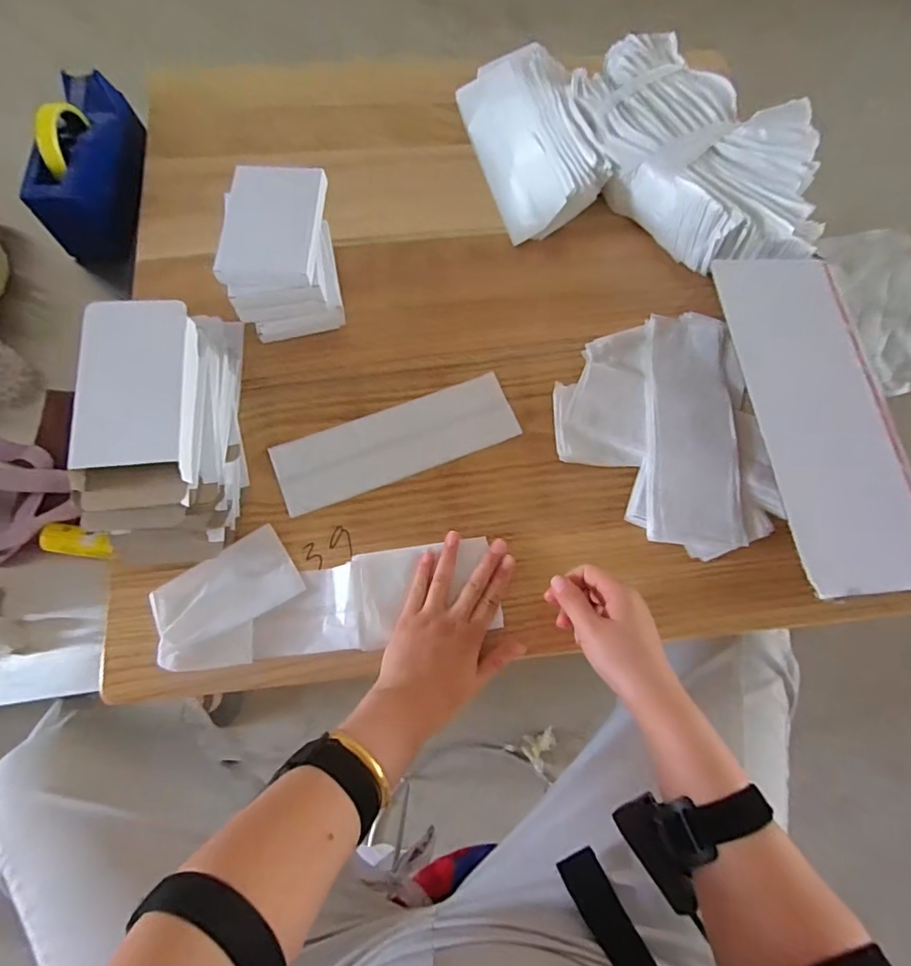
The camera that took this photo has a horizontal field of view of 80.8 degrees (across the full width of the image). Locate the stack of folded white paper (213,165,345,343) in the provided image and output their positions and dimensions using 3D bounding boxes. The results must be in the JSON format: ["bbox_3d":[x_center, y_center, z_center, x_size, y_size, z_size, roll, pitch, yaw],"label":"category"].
[{"bbox_3d":[-0.170,-0.223,0.537,0.099,0.111,0.136,-3,72,-2],"label":"stack of folded white paper"}]

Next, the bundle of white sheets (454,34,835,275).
[{"bbox_3d":[0.200,-0.401,0.630,0.398,0.082,0.272,14,72,3],"label":"bundle of white sheets"}]

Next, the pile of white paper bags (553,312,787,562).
[{"bbox_3d":[0.210,-0.056,0.555,0.202,0.016,0.256,-4,72,-3],"label":"pile of white paper bags"}]

